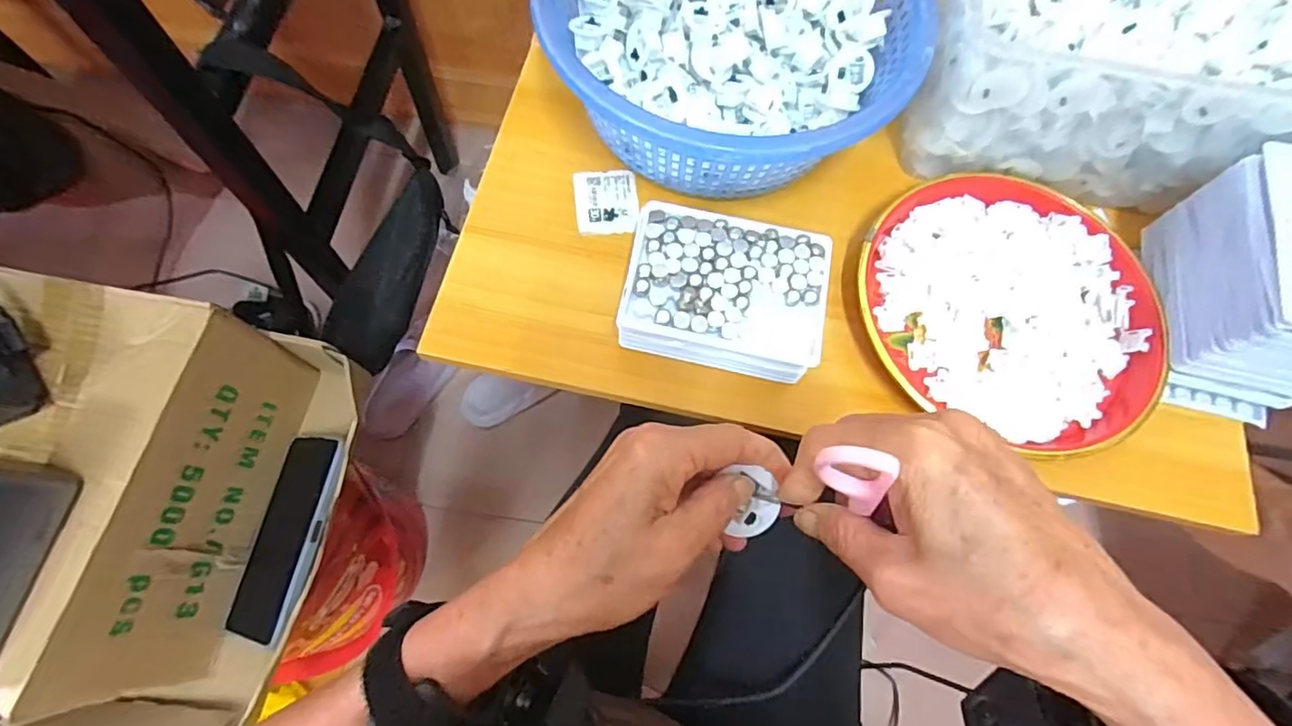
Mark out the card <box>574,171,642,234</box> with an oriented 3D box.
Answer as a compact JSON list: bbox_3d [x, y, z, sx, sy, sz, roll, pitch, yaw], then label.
[{"bbox_3d":[-0.031,-0.128,0.465,0.049,0.004,0.059,-4,70,-6],"label":"card"}]

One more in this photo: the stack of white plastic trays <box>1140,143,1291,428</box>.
[{"bbox_3d":[0.425,-0.052,0.395,0.098,0.099,0.142,10,71,2],"label":"stack of white plastic trays"}]

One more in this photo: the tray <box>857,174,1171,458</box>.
[{"bbox_3d":[0.269,-0.045,0.434,0.219,0.023,0.193,31,73,9],"label":"tray"}]

